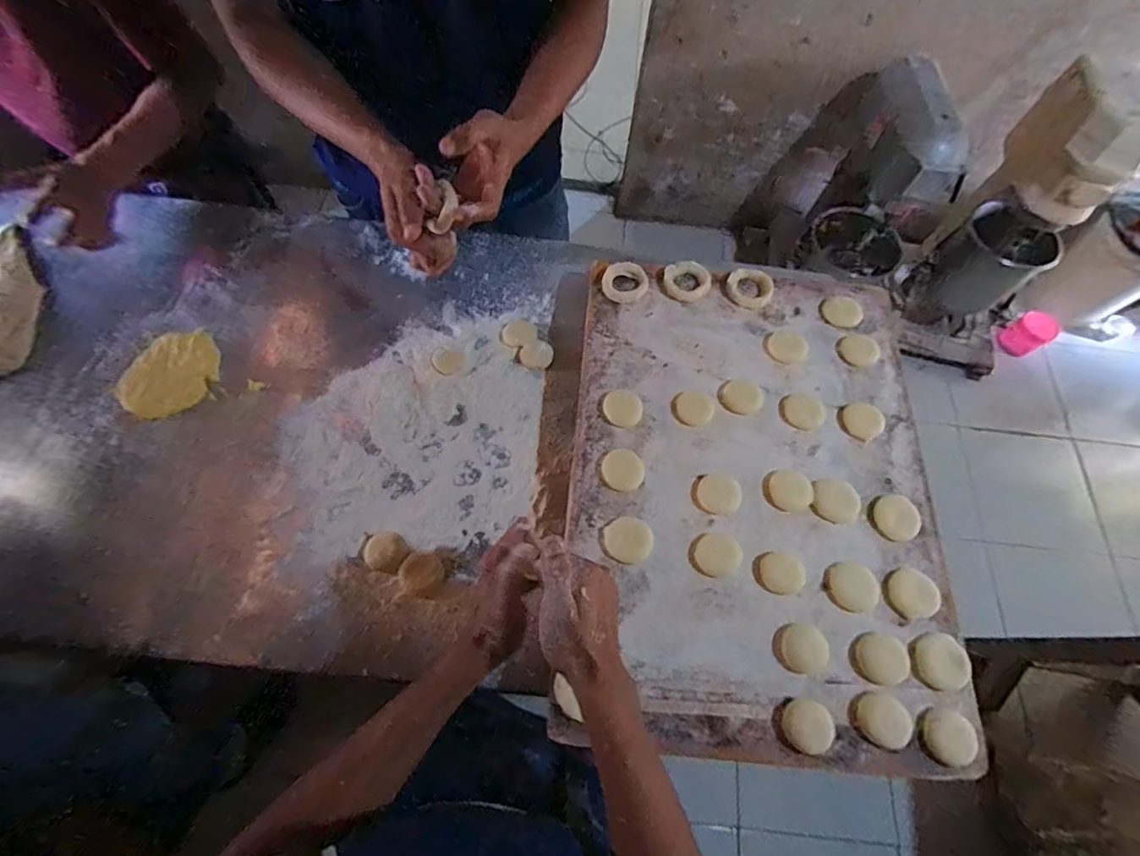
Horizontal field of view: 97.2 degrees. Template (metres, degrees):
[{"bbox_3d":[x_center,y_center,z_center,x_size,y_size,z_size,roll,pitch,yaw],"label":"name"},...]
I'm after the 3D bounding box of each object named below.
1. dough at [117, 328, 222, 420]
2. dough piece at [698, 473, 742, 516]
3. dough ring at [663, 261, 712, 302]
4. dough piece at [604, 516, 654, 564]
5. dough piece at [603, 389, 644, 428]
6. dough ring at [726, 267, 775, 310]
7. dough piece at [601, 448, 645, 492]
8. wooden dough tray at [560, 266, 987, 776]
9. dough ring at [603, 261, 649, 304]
[{"bbox_3d":[-0.516,-0.070,0.653,0.095,0.017,0.125,29,67,9],"label":"dough"},{"bbox_3d":[0.169,0.074,0.569,0.047,0.006,0.046,1,66,-3],"label":"dough piece"},{"bbox_3d":[0.161,-0.202,0.689,0.065,0.010,0.058,-14,67,-9],"label":"dough ring"},{"bbox_3d":[0.063,0.120,0.543,0.051,0.008,0.047,1,66,-3],"label":"dough piece"},{"bbox_3d":[0.065,-0.025,0.609,0.048,0.004,0.048,1,66,-3],"label":"dough piece"},{"bbox_3d":[0.247,-0.193,0.690,0.061,0.011,0.064,1,66,-3],"label":"dough ring"},{"bbox_3d":[0.061,0.048,0.573,0.048,0.012,0.043,26,67,8],"label":"dough piece"},{"bbox_3d":[0.217,0.046,0.586,0.411,0.020,0.571,6,66,-1],"label":"wooden dough tray"},{"bbox_3d":[0.075,-0.198,0.684,0.060,0.013,0.059,1,66,-3],"label":"dough ring"}]

